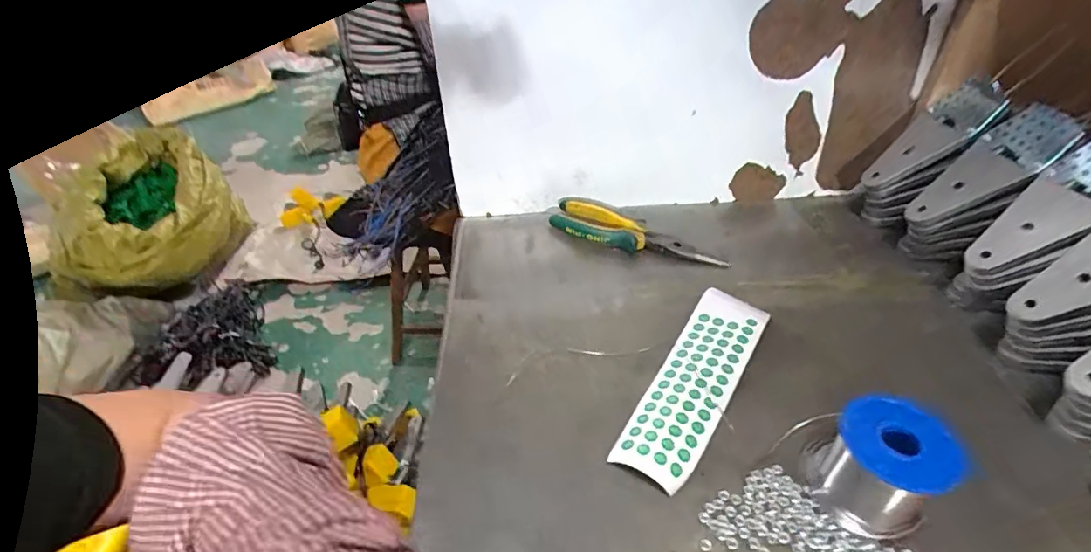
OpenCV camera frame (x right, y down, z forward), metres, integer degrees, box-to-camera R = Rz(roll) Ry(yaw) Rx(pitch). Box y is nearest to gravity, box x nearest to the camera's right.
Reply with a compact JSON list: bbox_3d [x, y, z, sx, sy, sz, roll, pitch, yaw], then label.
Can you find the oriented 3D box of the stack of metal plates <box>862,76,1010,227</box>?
[{"bbox_3d":[0.422,-0.134,0.561,0.045,0.171,0.074,16,28,-34],"label":"stack of metal plates"}]

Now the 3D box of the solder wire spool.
[{"bbox_3d":[0.215,0.121,0.326,0.063,0.065,0.073,-32,48,-30],"label":"solder wire spool"}]

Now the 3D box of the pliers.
[{"bbox_3d":[0.105,-0.050,0.574,0.196,0.027,0.062,12,42,17],"label":"pliers"}]

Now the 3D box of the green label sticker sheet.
[{"bbox_3d":[0.130,0.082,0.422,0.058,0.015,0.213,21,45,26],"label":"green label sticker sheet"}]

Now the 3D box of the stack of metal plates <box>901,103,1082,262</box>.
[{"bbox_3d":[0.433,-0.086,0.502,0.045,0.168,0.072,17,28,-33],"label":"stack of metal plates"}]

